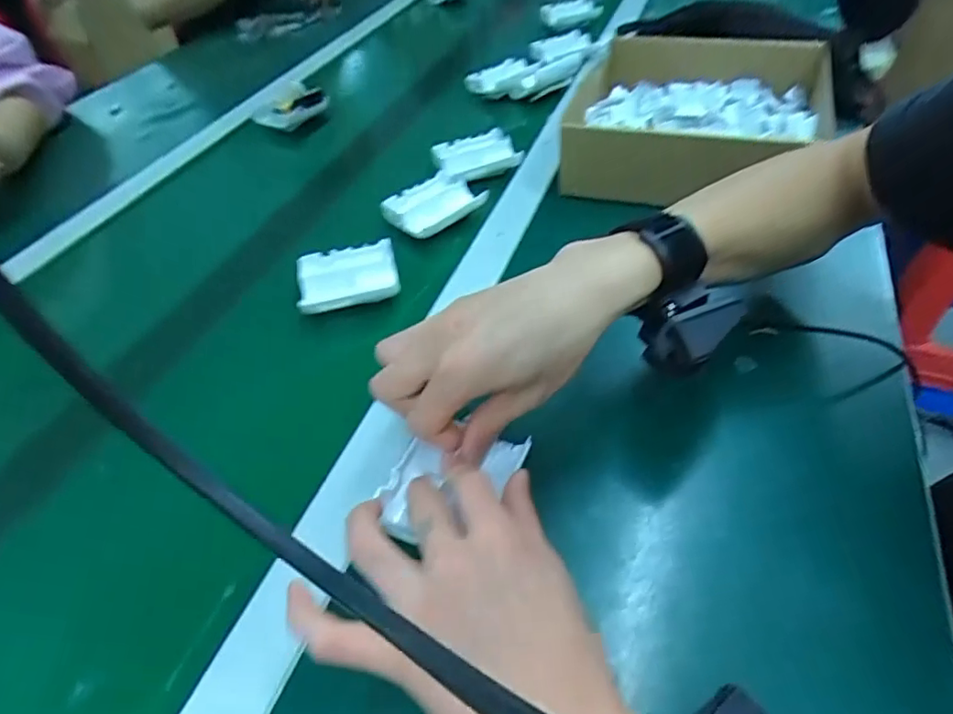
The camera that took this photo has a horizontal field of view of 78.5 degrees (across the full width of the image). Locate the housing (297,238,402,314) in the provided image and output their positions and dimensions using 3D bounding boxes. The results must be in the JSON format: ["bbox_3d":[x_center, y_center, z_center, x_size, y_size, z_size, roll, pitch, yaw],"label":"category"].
[{"bbox_3d":[-0.109,-0.070,0.495,0.082,0.017,0.066,-13,45,-8],"label":"housing"}]

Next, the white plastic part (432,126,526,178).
[{"bbox_3d":[0.002,-0.220,0.635,0.087,0.023,0.069,-20,47,-14],"label":"white plastic part"}]

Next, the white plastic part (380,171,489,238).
[{"bbox_3d":[-0.040,-0.151,0.574,0.091,0.019,0.065,-34,52,-26],"label":"white plastic part"}]

